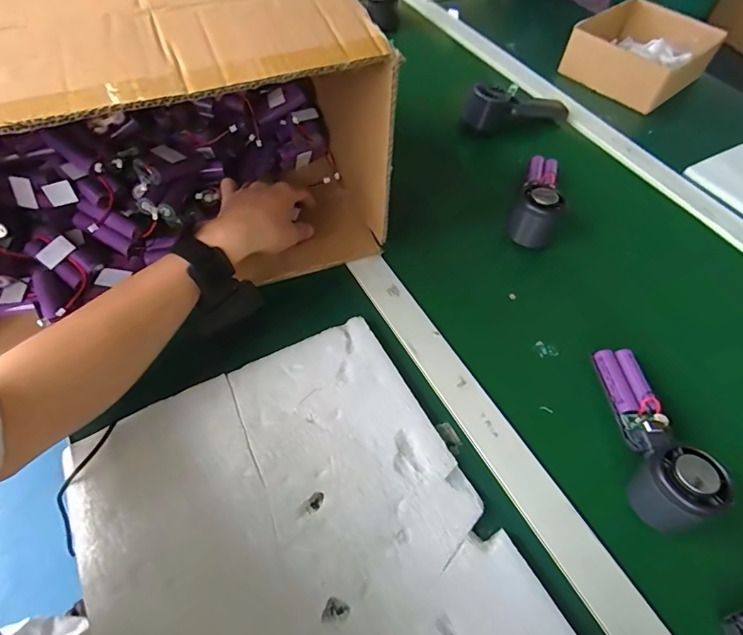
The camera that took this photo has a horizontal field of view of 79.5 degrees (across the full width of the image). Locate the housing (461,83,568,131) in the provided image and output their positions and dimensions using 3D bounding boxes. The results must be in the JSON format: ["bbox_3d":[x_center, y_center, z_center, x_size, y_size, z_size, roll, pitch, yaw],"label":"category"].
[{"bbox_3d":[0.215,-0.316,0.663,0.155,0.066,0.055,-2,56,-5],"label":"housing"}]

